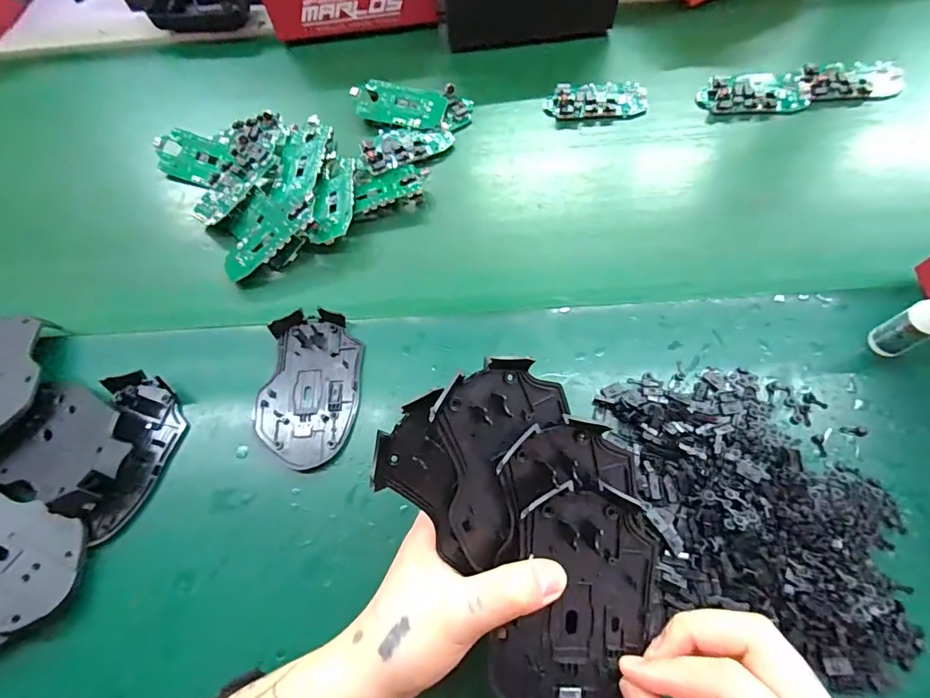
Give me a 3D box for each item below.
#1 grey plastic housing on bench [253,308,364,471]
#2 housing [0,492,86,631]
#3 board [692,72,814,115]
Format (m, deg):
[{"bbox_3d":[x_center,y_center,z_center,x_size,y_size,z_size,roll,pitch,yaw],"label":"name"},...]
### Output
[{"bbox_3d":[-0.115,0.026,0.334,0.071,0.011,0.113,2,65,6],"label":"grey plastic housing on bench"},{"bbox_3d":[-0.298,0.134,0.292,0.099,0.028,0.068,12,66,10],"label":"housing"},{"bbox_3d":[0.278,-0.246,0.438,0.098,0.014,0.045,-2,65,4],"label":"board"}]

